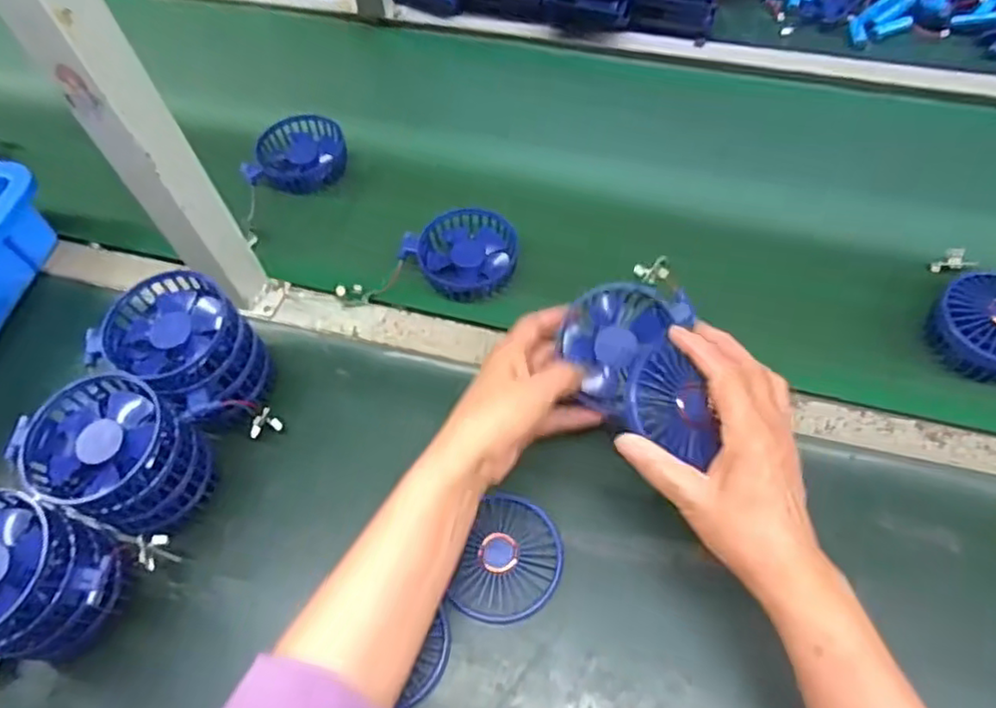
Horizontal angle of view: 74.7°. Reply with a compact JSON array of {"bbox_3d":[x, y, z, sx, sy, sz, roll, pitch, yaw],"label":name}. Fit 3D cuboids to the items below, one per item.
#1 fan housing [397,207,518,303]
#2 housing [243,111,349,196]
[{"bbox_3d":[-0.028,-0.093,0.601,0.091,0.024,0.092,-2,58,2],"label":"fan housing"},{"bbox_3d":[-0.211,-0.211,0.683,0.103,0.040,0.086,-22,59,-10],"label":"housing"}]

